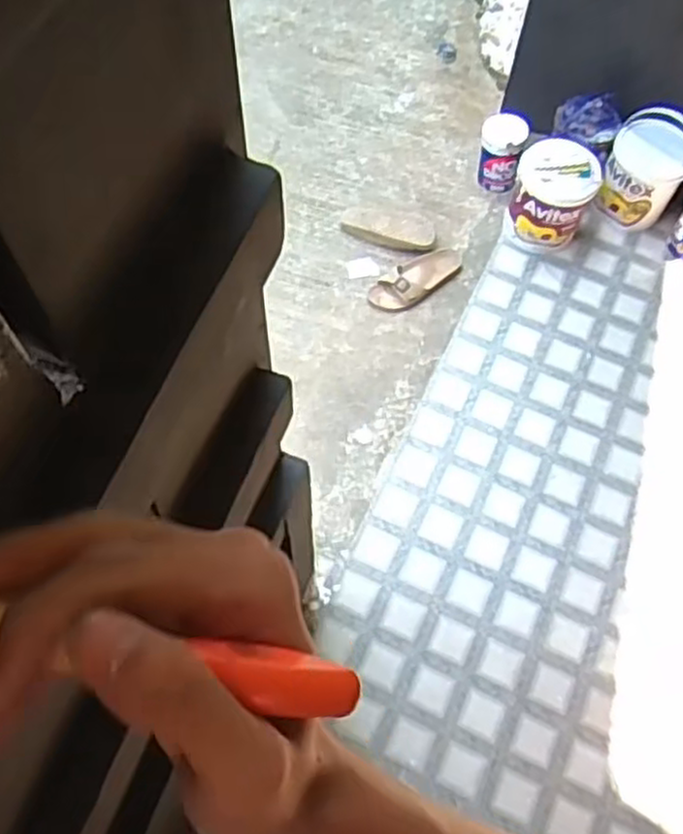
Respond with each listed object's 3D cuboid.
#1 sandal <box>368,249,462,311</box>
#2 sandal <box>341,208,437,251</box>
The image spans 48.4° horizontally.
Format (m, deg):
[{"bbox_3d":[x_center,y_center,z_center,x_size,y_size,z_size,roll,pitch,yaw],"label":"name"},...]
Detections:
[{"bbox_3d":[0.182,-0.333,1.818,0.233,0.055,0.092,-30,67,-16],"label":"sandal"},{"bbox_3d":[0.124,-0.473,1.893,0.232,0.056,0.122,19,62,27],"label":"sandal"}]

